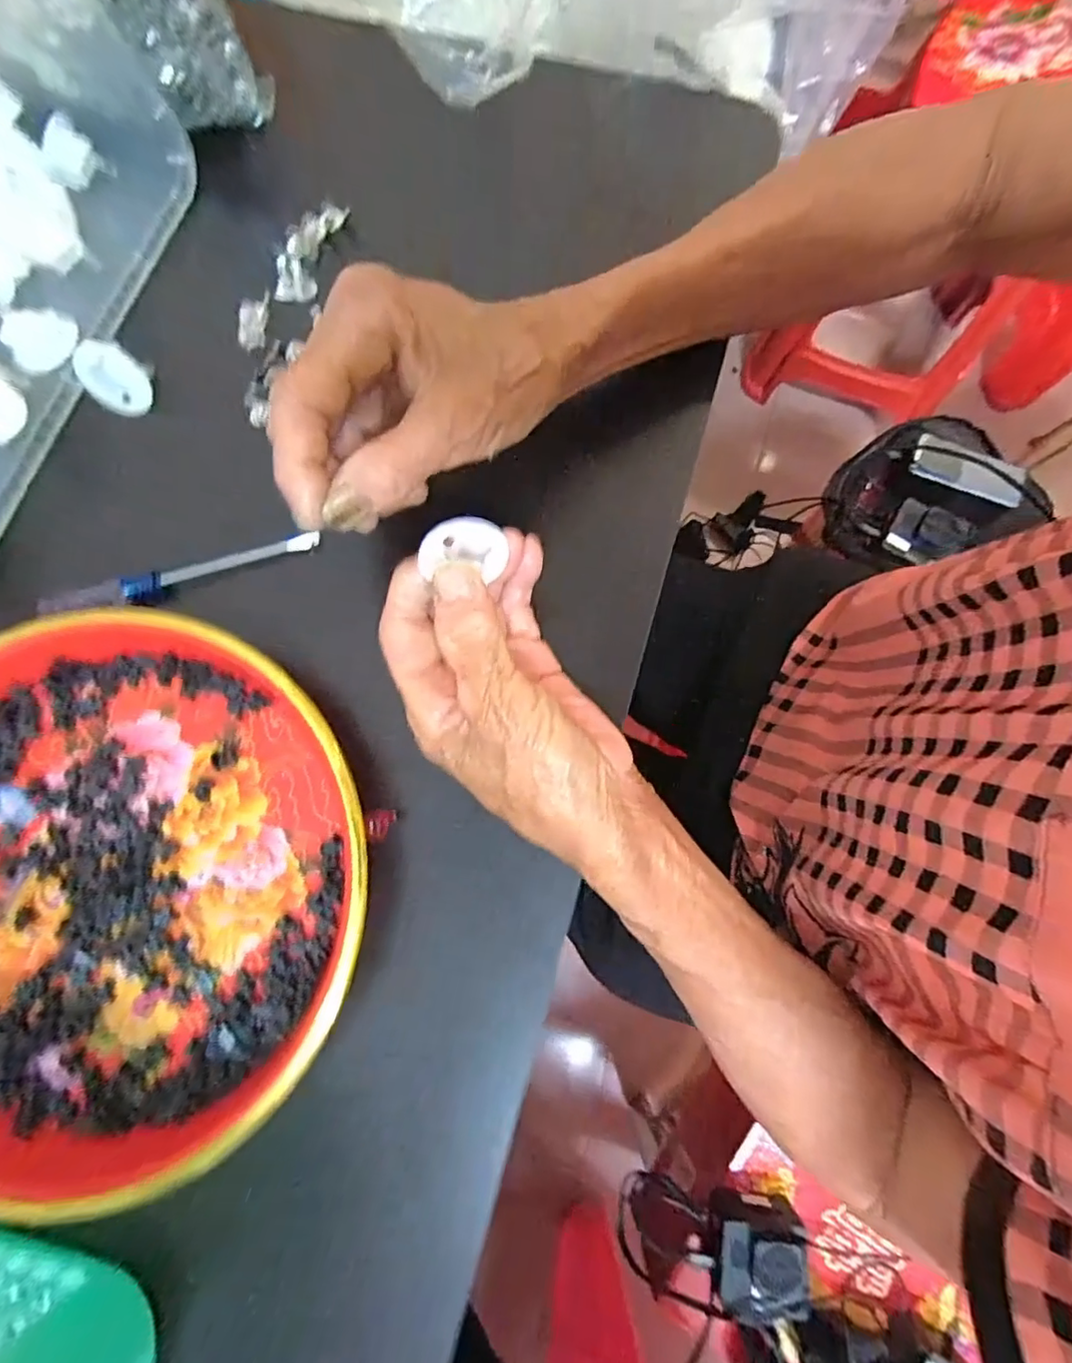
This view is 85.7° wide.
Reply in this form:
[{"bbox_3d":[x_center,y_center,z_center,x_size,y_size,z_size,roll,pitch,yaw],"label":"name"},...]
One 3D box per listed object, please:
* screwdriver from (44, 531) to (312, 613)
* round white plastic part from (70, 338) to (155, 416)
[{"bbox_3d":[-0.166,-0.050,0.273,0.123,0.019,0.014,-19,80,-3],"label":"screwdriver"},{"bbox_3d":[-0.208,-0.149,0.285,0.031,0.033,0.008,-32,42,21],"label":"round white plastic part"}]

